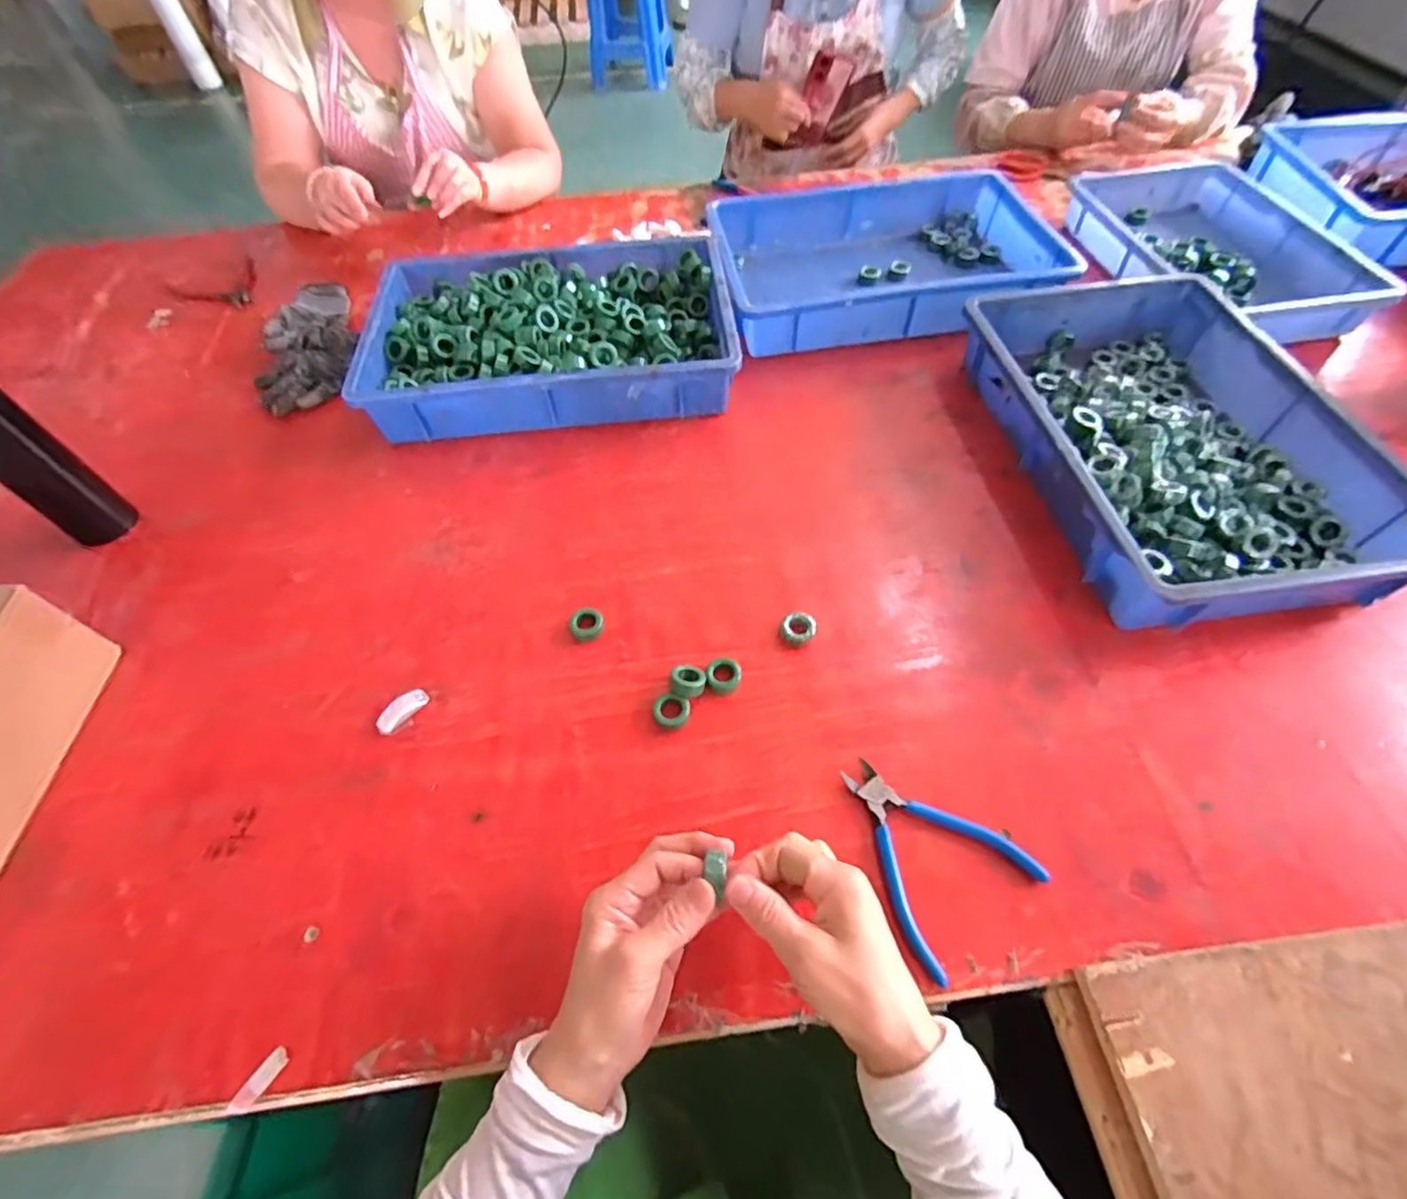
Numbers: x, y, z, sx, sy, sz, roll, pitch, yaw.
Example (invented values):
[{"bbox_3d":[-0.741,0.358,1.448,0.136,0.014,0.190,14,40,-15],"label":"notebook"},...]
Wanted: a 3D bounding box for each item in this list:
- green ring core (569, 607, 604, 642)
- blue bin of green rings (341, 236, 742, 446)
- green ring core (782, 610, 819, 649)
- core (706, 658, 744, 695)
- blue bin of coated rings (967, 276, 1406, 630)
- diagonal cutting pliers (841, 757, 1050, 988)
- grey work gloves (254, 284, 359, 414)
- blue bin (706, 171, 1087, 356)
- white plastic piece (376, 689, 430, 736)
[{"bbox_3d":[-0.108,0.024,0.581,0.031,0.015,0.031,-1,56,2],"label":"green ring core"},{"bbox_3d":[-0.186,-0.332,0.784,0.432,0.081,0.312,-4,56,-1],"label":"blue bin of green rings"},{"bbox_3d":[0.087,0.029,0.570,0.031,0.017,0.033,-1,56,2],"label":"green ring core"},{"bbox_3d":[0.018,0.067,0.544,0.028,0.016,0.028,-1,56,2],"label":"core"},{"bbox_3d":[0.476,-0.176,0.656,0.284,0.081,0.443,-8,56,-3],"label":"blue bin of coated rings"},{"bbox_3d":[0.164,0.181,0.465,0.113,0.011,0.140,-30,60,-17],"label":"diagonal cutting pliers"},{"bbox_3d":[-0.530,-0.347,0.835,0.117,0.036,0.251,-19,57,-10],"label":"grey work gloves"},{"bbox_3d":[0.237,-0.465,0.859,0.432,0.071,0.310,-8,56,-3],"label":"blue bin"},{"bbox_3d":[-0.259,0.096,0.536,0.018,0.012,0.046,29,62,20],"label":"white plastic piece"}]

